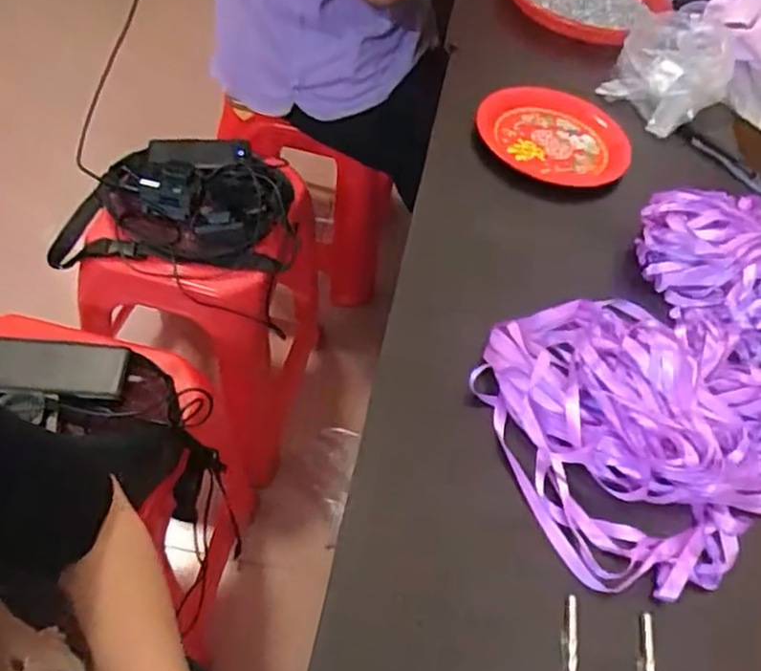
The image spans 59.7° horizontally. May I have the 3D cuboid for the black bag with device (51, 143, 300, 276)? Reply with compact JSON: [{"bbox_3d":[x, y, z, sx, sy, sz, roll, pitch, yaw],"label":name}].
[{"bbox_3d":[-0.285,-0.205,0.980,0.331,0.096,0.251,8,51,-4],"label":"black bag with device"}]

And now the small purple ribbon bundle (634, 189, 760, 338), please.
[{"bbox_3d":[0.329,-0.058,0.592,0.203,0.054,0.118,30,53,13],"label":"small purple ribbon bundle"}]

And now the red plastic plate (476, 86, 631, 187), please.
[{"bbox_3d":[0.195,-0.223,0.723,0.151,0.023,0.158,5,51,-7],"label":"red plastic plate"}]

